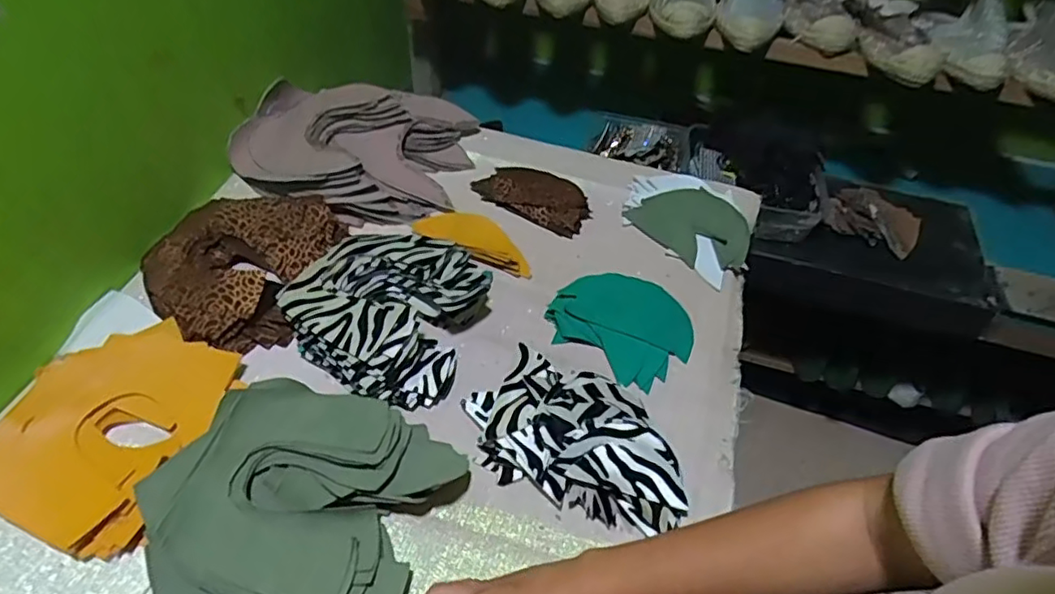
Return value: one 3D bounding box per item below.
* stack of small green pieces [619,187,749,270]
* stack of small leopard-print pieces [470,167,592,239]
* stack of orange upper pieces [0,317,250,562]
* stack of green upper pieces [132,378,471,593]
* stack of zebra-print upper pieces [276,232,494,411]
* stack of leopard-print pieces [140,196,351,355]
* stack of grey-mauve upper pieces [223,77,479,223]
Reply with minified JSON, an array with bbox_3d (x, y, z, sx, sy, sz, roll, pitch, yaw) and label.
[{"bbox_3d":[0.198,-0.087,0.719,0.093,0.013,0.135,-44,71,-11],"label":"stack of small green pieces"},{"bbox_3d":[0.011,-0.127,0.746,0.141,0.018,0.077,25,51,16],"label":"stack of small leopard-print pieces"},{"bbox_3d":[-0.345,0.104,0.510,0.146,0.034,0.188,13,51,6],"label":"stack of orange upper pieces"},{"bbox_3d":[-0.174,0.163,0.461,0.195,0.063,0.212,18,51,9],"label":"stack of green upper pieces"},{"bbox_3d":[-0.140,0.007,0.590,0.177,0.057,0.178,18,51,9],"label":"stack of zebra-print upper pieces"},{"bbox_3d":[-0.299,-0.036,0.632,0.160,0.034,0.190,9,50,2],"label":"stack of leopard-print pieces"},{"bbox_3d":[-0.213,-0.185,0.739,0.269,0.065,0.195,9,49,3],"label":"stack of grey-mauve upper pieces"}]

